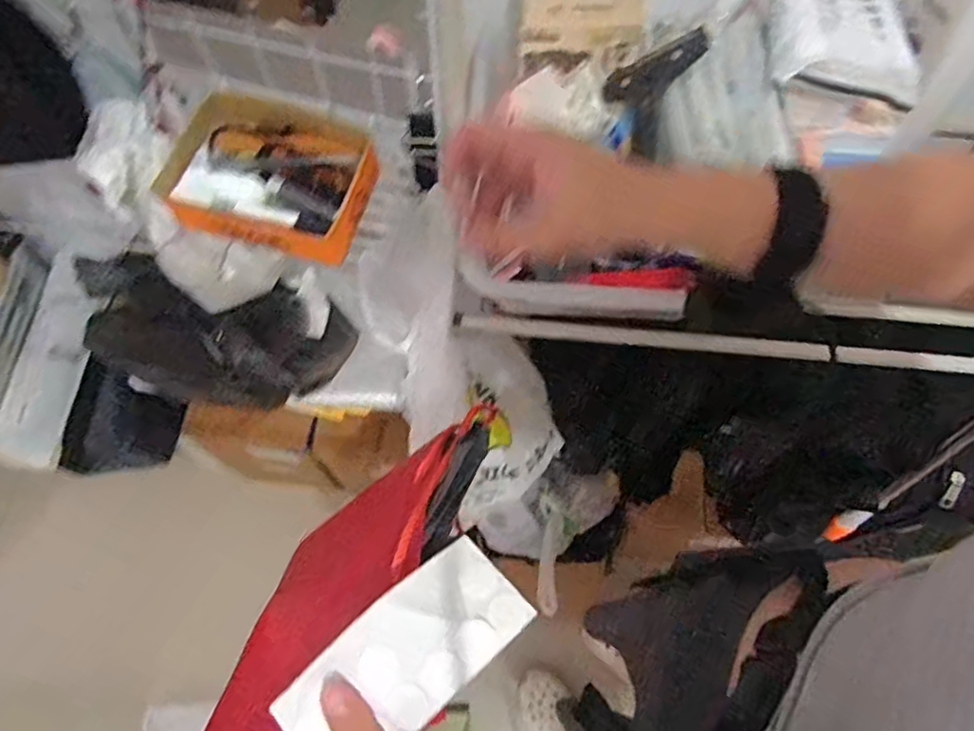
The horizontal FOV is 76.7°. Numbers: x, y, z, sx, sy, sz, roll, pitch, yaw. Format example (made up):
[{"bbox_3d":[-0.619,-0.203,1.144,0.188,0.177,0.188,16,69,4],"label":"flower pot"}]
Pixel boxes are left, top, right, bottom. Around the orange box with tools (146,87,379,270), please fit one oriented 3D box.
[{"bbox_3d":[-0.213,-0.187,0.604,0.195,0.047,0.145,14,66,6],"label":"orange box with tools"}]

